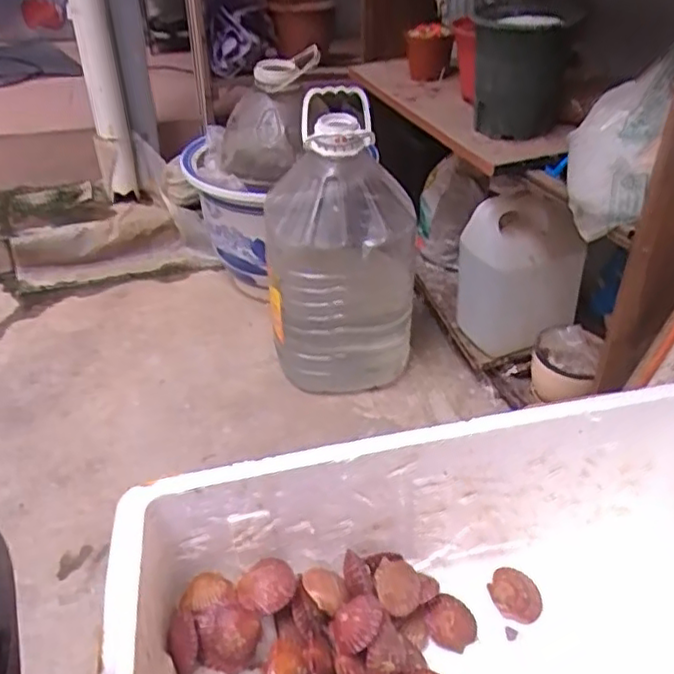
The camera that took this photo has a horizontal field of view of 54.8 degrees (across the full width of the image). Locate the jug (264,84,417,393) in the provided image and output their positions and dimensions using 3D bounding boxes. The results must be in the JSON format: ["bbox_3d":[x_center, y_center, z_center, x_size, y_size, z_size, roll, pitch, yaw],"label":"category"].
[{"bbox_3d":[0.001,-0.137,1.143,0.249,0.476,0.195,-2,35,-3],"label":"jug"}]

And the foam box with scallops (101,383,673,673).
[{"bbox_3d":[0.143,0.313,0.673,0.698,0.288,0.372,-3,35,-4],"label":"foam box with scallops"}]

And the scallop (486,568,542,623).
[{"bbox_3d":[0.229,0.330,0.830,0.068,0.017,0.069,37,45,7],"label":"scallop"}]

